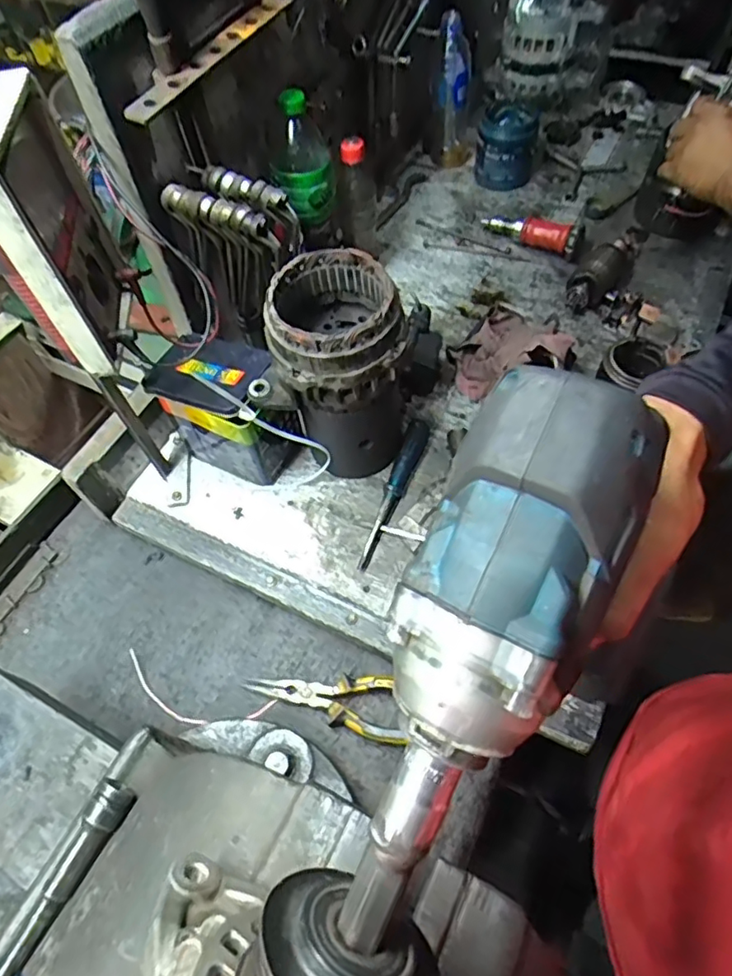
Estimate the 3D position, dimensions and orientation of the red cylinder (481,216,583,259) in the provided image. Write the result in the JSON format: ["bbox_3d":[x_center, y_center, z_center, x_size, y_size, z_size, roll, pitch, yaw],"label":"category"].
[{"bbox_3d":[0.245,-0.385,0.867,0.154,0.046,0.042,22,62,17],"label":"red cylinder"}]

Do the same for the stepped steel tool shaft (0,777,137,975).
[{"bbox_3d":[-0.188,0.244,0.352,0.020,0.020,0.124,22,62,17],"label":"stepped steel tool shaft"}]

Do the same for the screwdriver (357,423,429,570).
[{"bbox_3d":[0.035,0.002,0.665,0.024,0.027,0.196,16,61,13],"label":"screwdriver"}]

